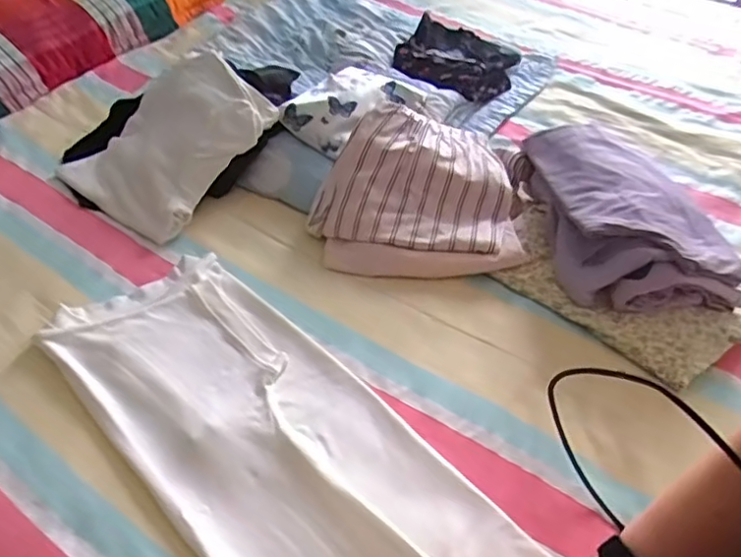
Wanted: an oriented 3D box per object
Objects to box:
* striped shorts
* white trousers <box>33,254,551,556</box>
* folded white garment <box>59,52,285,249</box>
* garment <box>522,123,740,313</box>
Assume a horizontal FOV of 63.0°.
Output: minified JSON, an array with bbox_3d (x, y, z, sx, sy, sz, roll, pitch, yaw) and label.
[{"bbox_3d":[0.070,-0.123,0.779,0.265,0.090,0.247,10,45,4],"label":"striped shorts"},{"bbox_3d":[-0.082,0.147,0.546,0.204,0.050,0.532,-35,57,-27],"label":"white trousers"},{"bbox_3d":[-0.276,-0.192,0.823,0.212,0.058,0.256,31,78,22],"label":"folded white garment"},{"bbox_3d":[0.331,-0.096,0.769,0.230,0.091,0.333,0,46,-6],"label":"garment"}]

